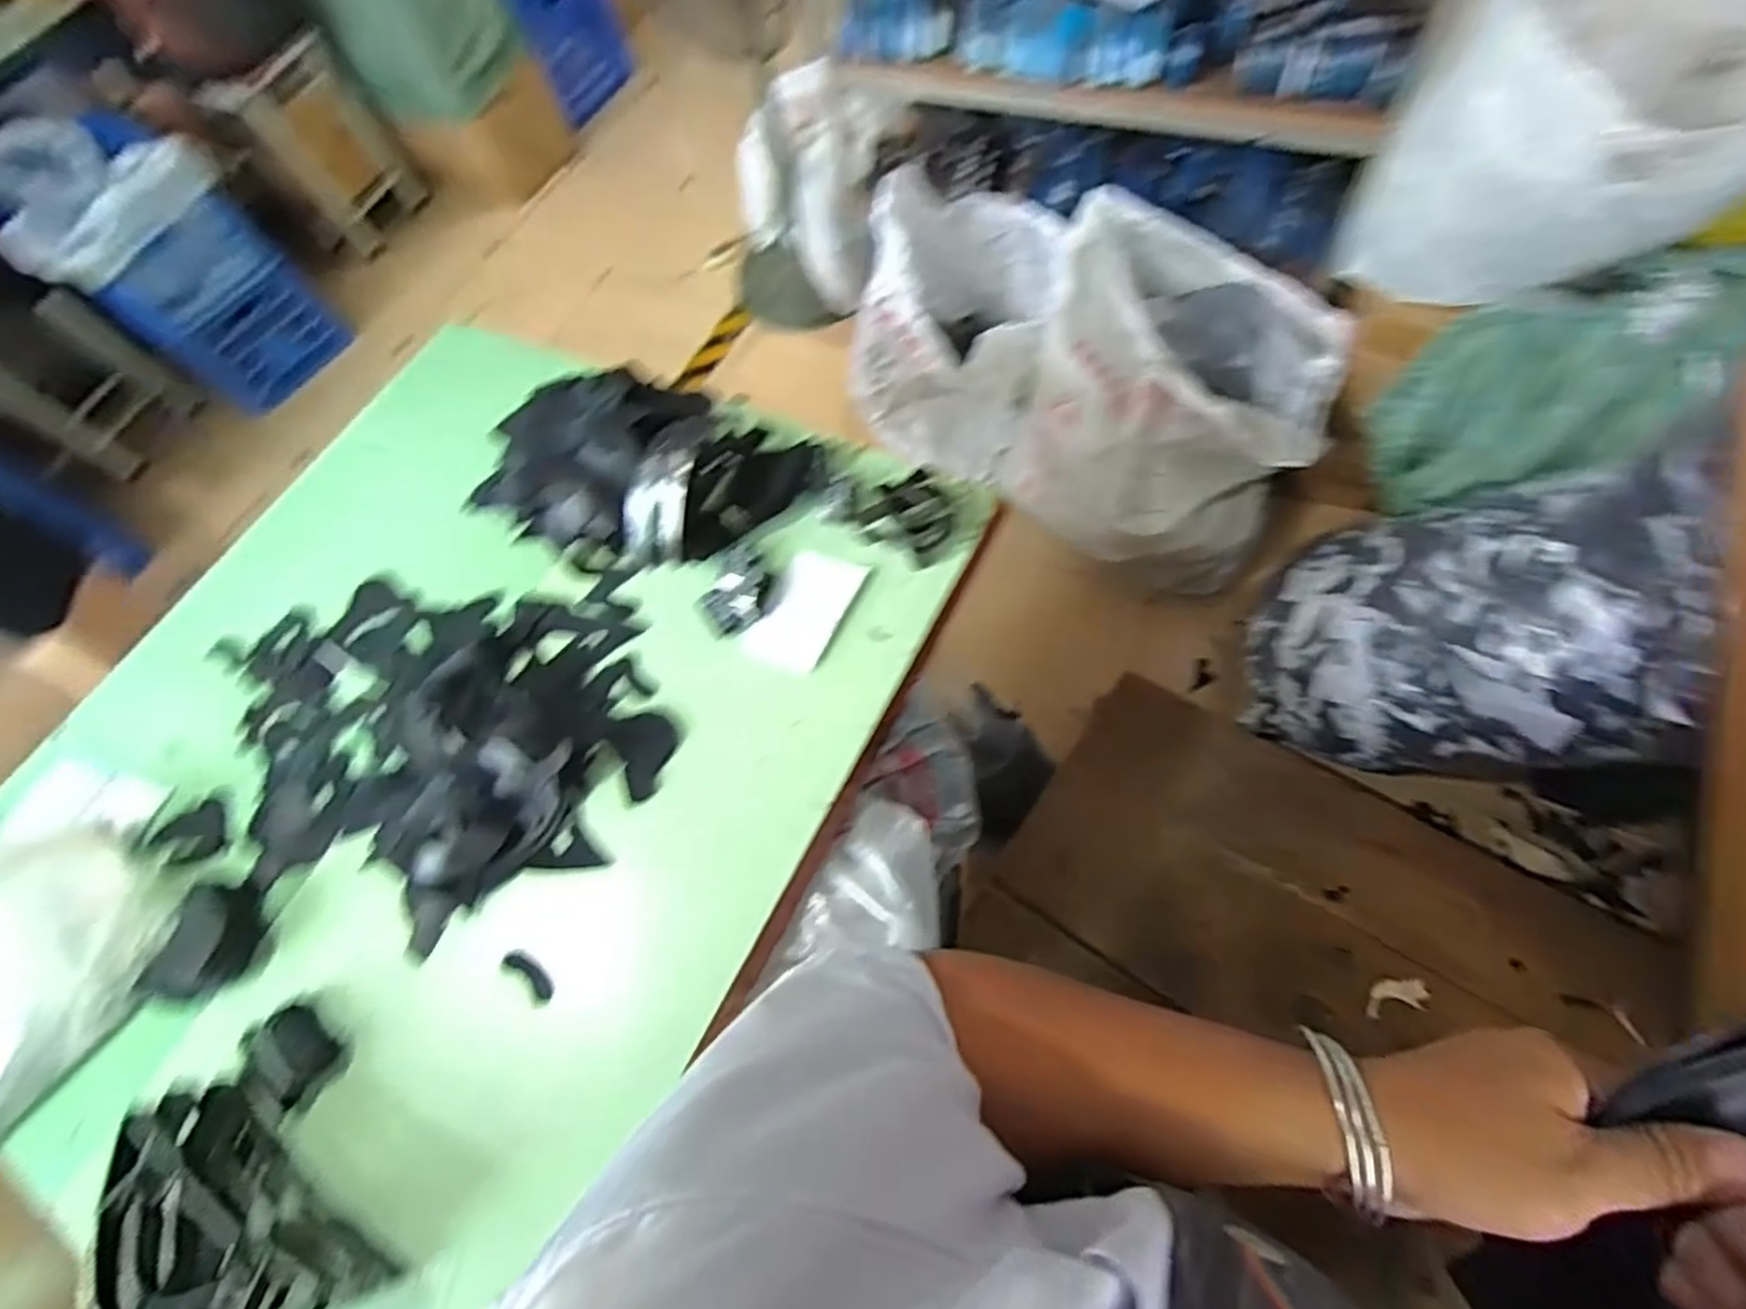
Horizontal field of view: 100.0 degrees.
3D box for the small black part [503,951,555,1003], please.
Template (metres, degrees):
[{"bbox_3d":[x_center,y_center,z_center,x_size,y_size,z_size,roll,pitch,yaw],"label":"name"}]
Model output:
[{"bbox_3d":[-0.362,0.339,0.779,0.068,0.008,0.023,38,80,16],"label":"small black part"}]

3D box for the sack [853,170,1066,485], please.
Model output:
[{"bbox_3d":[0.185,-0.722,1.675,0.420,0.580,0.457,14,75,11],"label":"sack"}]

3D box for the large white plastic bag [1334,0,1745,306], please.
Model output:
[{"bbox_3d":[0.982,-0.751,1.004,0.367,0.567,0.460,-29,71,-3],"label":"large white plastic bag"}]

